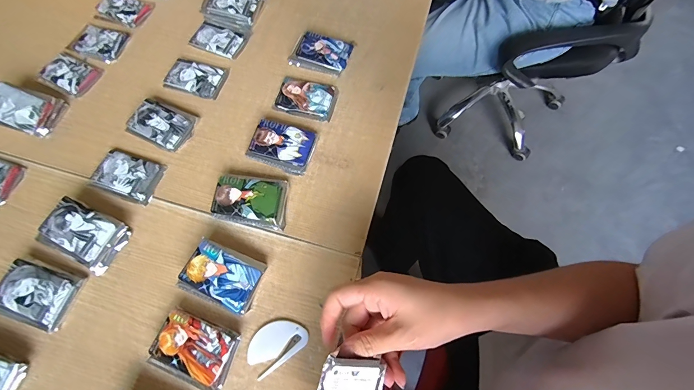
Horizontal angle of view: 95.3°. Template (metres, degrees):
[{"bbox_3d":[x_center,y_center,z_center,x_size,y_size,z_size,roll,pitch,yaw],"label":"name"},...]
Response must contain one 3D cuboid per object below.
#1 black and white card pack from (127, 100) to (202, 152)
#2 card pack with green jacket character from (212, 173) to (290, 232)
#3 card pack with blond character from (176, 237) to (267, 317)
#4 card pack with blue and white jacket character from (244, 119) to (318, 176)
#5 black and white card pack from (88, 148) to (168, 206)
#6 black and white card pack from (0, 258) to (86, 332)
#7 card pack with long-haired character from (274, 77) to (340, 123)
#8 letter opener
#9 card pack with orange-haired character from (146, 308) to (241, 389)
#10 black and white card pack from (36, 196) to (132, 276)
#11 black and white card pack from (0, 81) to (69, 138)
[{"bbox_3d":[-0.281,-0.110,0.483,0.084,0.020,0.069,25,72,9],"label":"black and white card pack"},{"bbox_3d":[-0.132,0.009,0.435,0.094,0.019,0.065,5,70,2],"label":"card pack with green jacket character"},{"bbox_3d":[-0.152,0.100,0.394,0.087,0.031,0.066,23,72,9],"label":"card pack with blond character"},{"bbox_3d":[-0.095,-0.073,0.466,0.090,0.020,0.069,21,71,8],"label":"card pack with blue and white jacket character"},{"bbox_3d":[-0.317,-0.028,0.457,0.091,0.010,0.064,17,71,7],"label":"black and white card pack"},{"bbox_3d":[-0.388,0.123,0.395,0.087,0.020,0.063,18,71,7],"label":"black and white card pack"},{"bbox_3d":[-0.064,-0.157,0.502,0.093,0.012,0.068,16,71,6],"label":"card pack with long-haired character"},{"bbox_3d":[-0.084,0.177,0.378,0.070,0.005,0.046,-34,73,-11],"label":"letter opener"},{"bbox_3d":[-0.177,0.180,0.369,0.091,0.020,0.064,20,71,8],"label":"card pack with orange-haired character"},{"bbox_3d":[-0.344,0.052,0.415,0.095,0.031,0.065,24,72,9],"label":"black and white card pack"},{"bbox_3d":[-0.494,-0.132,0.481,0.097,0.040,0.073,19,71,7],"label":"black and white card pack"}]

